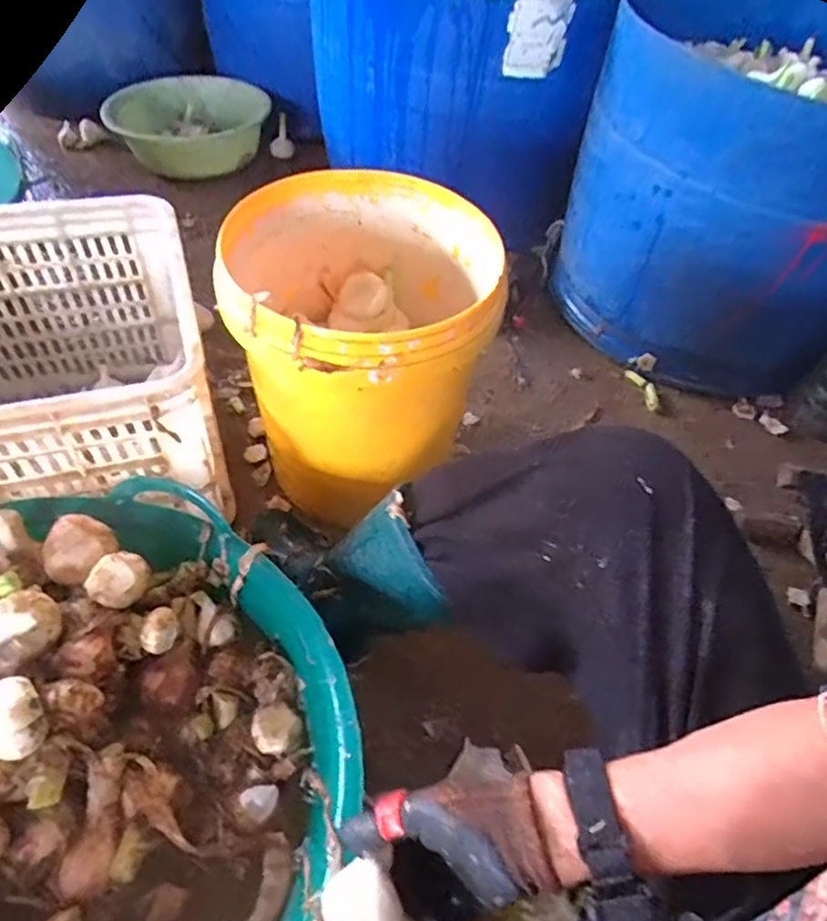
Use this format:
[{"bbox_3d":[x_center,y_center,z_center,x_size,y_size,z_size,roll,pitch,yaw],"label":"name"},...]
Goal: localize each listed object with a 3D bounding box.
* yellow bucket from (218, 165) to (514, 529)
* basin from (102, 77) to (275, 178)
[{"bbox_3d":[-0.056,-0.122,0.747,0.267,0.343,0.283,11,50,2],"label":"yellow bucket"},{"bbox_3d":[-0.481,-0.718,1.305,0.330,0.112,0.266,-4,51,-10],"label":"basin"}]

